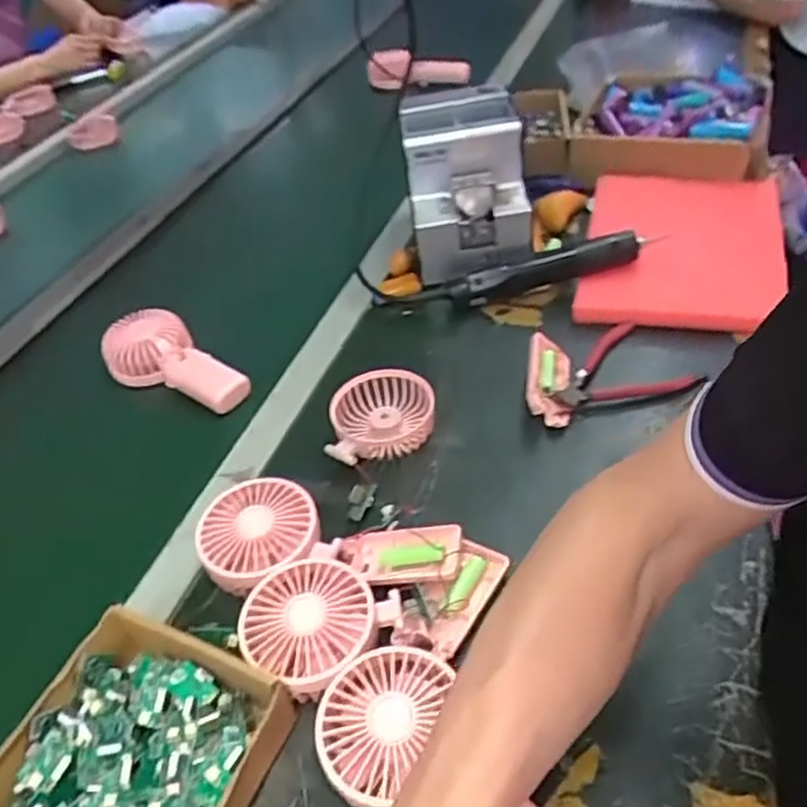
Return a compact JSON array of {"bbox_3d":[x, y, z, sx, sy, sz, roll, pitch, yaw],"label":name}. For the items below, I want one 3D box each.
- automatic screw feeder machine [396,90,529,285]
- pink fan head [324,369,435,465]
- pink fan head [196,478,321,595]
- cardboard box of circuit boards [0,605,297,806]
[{"bbox_3d":[0.069,-0.244,0.782,0.124,0.164,0.157,-9,43,3],"label":"automatic screw feeder machine"},{"bbox_3d":[-0.018,0.015,0.615,0.092,0.034,0.095,-4,43,7],"label":"pink fan head"},{"bbox_3d":[-0.109,0.100,0.524,0.086,0.045,0.083,-3,45,3],"label":"pink fan head"},{"bbox_3d":[-0.162,0.222,0.404,0.148,0.047,0.167,11,48,23],"label":"cardboard box of circuit boards"}]

